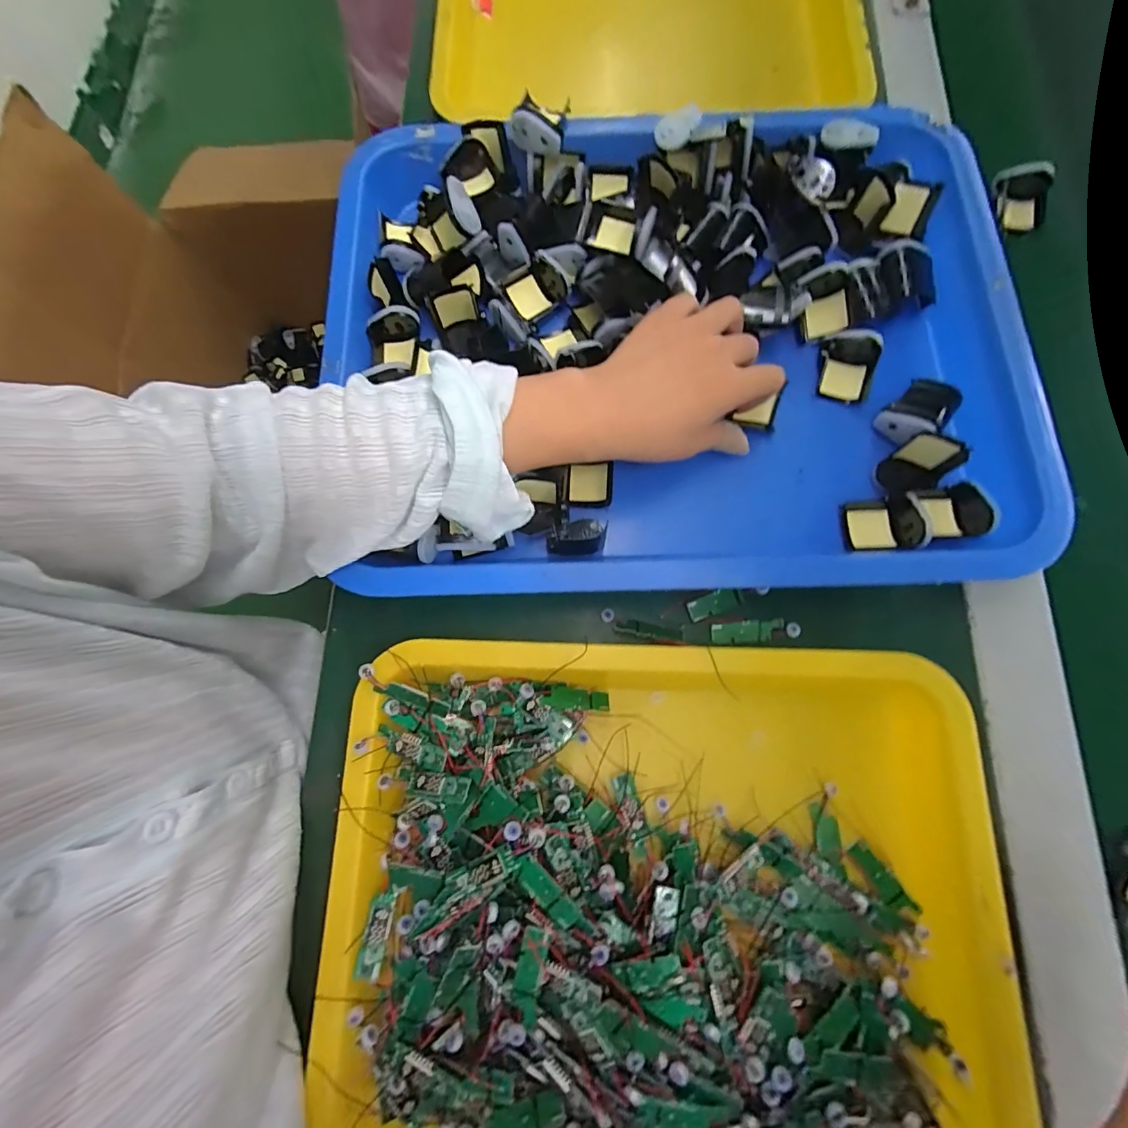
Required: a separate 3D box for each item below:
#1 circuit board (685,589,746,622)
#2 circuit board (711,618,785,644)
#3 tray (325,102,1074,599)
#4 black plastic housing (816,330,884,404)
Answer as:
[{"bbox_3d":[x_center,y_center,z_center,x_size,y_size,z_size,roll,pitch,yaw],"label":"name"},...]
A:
[{"bbox_3d":[0.093,0.024,0.296,0.033,0.006,0.013,-22,78,3],"label":"circuit board"},{"bbox_3d":[0.113,0.041,0.293,0.043,0.004,0.013,-5,77,0],"label":"circuit board"},{"bbox_3d":[0.071,-0.145,0.317,0.435,0.046,0.330,-2,77,0],"label":"tray"},{"bbox_3d":[0.191,-0.131,0.320,0.033,0.020,0.042,9,77,3],"label":"black plastic housing"}]

